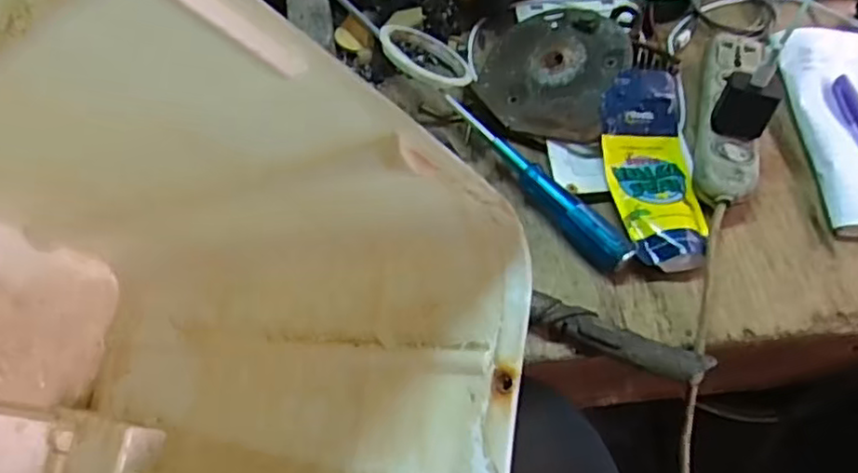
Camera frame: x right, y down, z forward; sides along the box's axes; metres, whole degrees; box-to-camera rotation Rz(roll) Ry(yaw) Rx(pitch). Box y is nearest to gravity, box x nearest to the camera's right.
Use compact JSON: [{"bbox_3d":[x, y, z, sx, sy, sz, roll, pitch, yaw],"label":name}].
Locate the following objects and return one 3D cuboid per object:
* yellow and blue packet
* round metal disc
[{"bbox_3d":[0.170,-0.058,0.510,0.064,0.033,0.165,-2,57,1],"label":"yellow and blue packet"},{"bbox_3d":[0.110,-0.139,0.566,0.127,0.015,0.148,-25,58,8],"label":"round metal disc"}]

